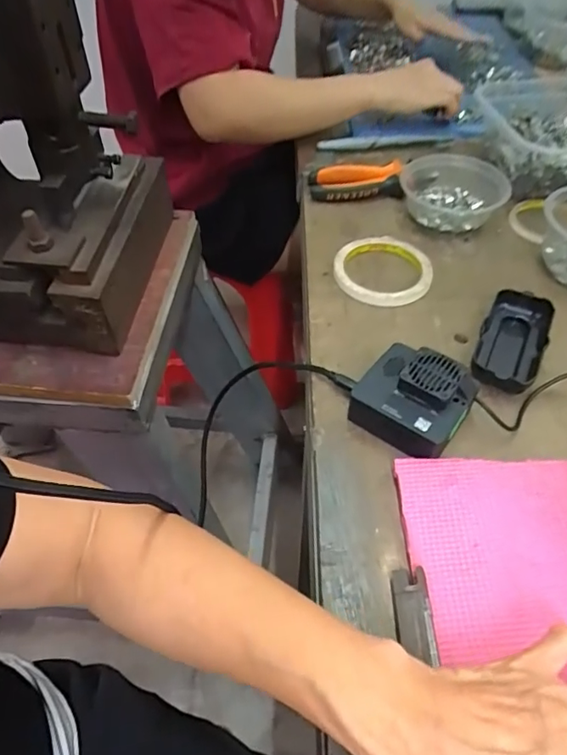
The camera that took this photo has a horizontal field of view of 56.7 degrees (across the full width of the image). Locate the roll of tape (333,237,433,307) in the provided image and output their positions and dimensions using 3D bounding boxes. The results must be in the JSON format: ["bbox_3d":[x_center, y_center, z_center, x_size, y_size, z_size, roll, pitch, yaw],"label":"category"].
[{"bbox_3d":[0.100,-0.110,0.530,0.096,0.017,0.095,-1,50,1],"label":"roll of tape"}]

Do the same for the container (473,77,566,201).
[{"bbox_3d":[0.322,-0.302,0.649,0.151,0.076,0.208,-8,50,-5],"label":"container"}]

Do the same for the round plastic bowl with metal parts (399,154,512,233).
[{"bbox_3d":[0.190,-0.211,0.595,0.113,0.043,0.114,7,50,8],"label":"round plastic bowl with metal parts"}]

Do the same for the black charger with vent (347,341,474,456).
[{"bbox_3d":[0.099,0.017,0.406,0.077,0.044,0.077,36,60,28],"label":"black charger with vent"}]

